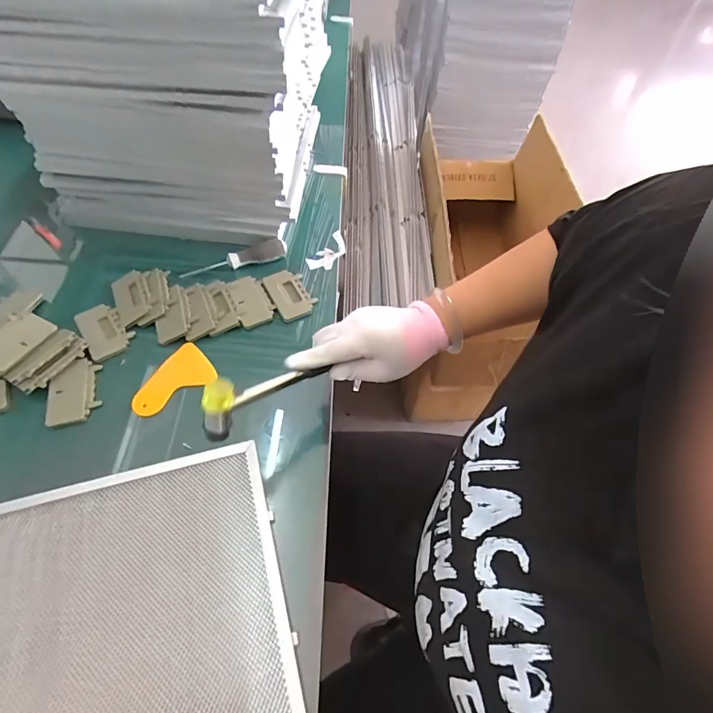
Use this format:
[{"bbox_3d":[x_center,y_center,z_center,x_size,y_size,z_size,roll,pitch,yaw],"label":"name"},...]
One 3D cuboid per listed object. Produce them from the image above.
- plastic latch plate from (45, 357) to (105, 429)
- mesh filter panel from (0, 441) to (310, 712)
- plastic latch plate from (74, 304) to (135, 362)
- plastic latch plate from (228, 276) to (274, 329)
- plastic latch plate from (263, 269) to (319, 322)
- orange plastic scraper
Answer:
[{"bbox_3d":[-0.334,0.041,0.497,0.056,0.011,0.083,-12,58,-10],"label":"plastic latch plate"},{"bbox_3d":[-0.234,0.242,0.371,0.336,0.016,0.270,-11,57,-13],"label":"mesh filter panel"},{"bbox_3d":[-0.331,-0.036,0.552,0.053,0.007,0.092,-31,63,-21],"label":"plastic latch plate"},{"bbox_3d":[-0.146,-0.078,0.585,0.047,0.008,0.089,-18,59,-14],"label":"plastic latch plate"},{"bbox_3d":[-0.095,-0.090,0.602,0.055,0.010,0.090,-27,62,-19],"label":"plastic latch plate"},{"bbox_3d":[-0.229,0.027,0.516,0.100,0.008,0.061,-33,71,-24],"label":"orange plastic scraper"}]

